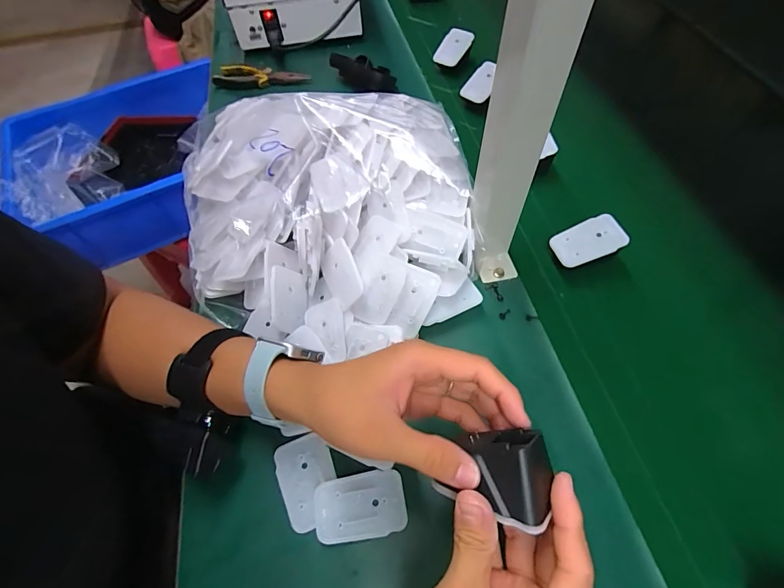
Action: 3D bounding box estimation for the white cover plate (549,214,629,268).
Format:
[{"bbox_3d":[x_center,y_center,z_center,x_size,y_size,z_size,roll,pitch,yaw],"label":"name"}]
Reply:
[{"bbox_3d":[0.206,-0.057,0.415,0.067,0.006,0.043,-26,65,12],"label":"white cover plate"}]

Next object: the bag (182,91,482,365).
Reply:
[{"bbox_3d":[-0.080,-0.096,0.427,0.321,0.083,0.319,-6,60,1],"label":"bag"}]

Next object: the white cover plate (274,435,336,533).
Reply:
[{"bbox_3d":[-0.070,0.153,0.322,0.046,0.007,0.068,-19,61,-7],"label":"white cover plate"}]

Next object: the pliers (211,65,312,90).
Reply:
[{"bbox_3d":[-0.211,-0.351,0.638,0.156,0.018,0.042,8,61,8],"label":"pliers"}]

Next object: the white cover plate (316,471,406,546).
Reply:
[{"bbox_3d":[-0.025,0.167,0.309,0.069,0.012,0.044,-9,60,-1],"label":"white cover plate"}]

